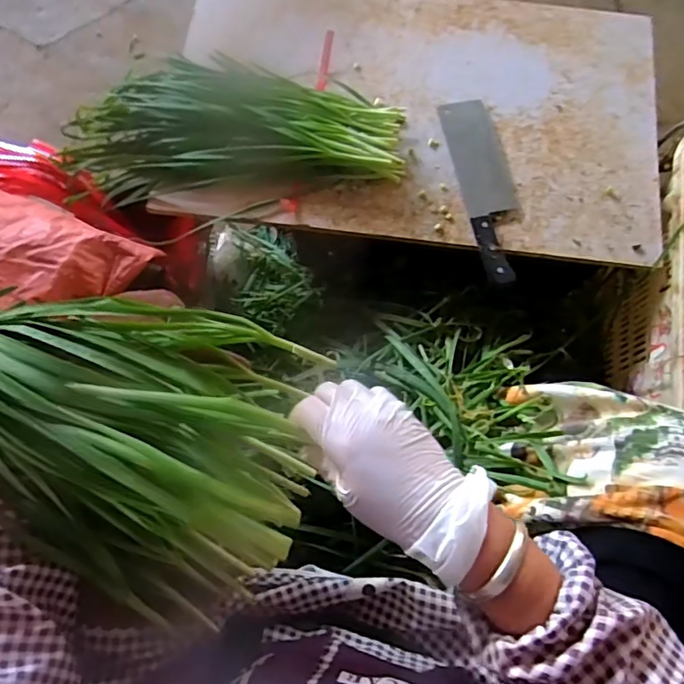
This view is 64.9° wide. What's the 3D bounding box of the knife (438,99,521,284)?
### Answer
[{"bbox_3d":[0.192,-0.201,0.696,0.071,0.018,0.263,-10,75,-4],"label":"knife"}]

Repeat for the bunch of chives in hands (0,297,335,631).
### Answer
[{"bbox_3d":[-0.208,0.032,0.410,0.392,0.127,0.226,33,76,8],"label":"bunch of chives in hands"}]

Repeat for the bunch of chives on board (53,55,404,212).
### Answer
[{"bbox_3d":[-0.152,-0.291,0.734,0.462,0.093,0.218,1,74,-1],"label":"bunch of chives on board"}]

